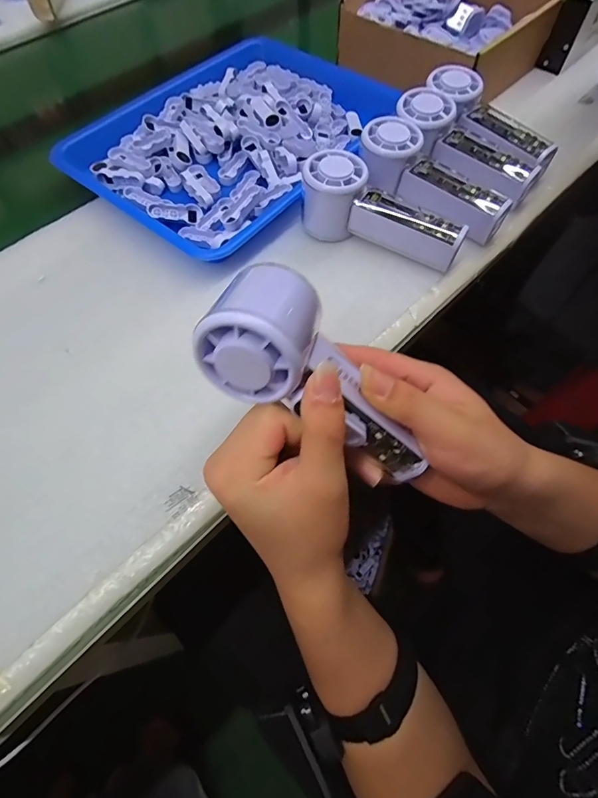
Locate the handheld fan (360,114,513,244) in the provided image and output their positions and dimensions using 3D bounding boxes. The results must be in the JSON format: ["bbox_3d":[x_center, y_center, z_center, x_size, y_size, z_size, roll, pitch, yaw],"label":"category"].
[{"bbox_3d":[0.122,-0.203,0.389,0.151,0.044,0.059,39,69,6],"label":"handheld fan"}]

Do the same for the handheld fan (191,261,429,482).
[{"bbox_3d":[0.019,-0.011,0.233,0.152,0.046,0.066,39,63,-22],"label":"handheld fan"}]

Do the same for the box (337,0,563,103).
[{"bbox_3d":[0.180,-0.458,0.512,0.196,0.063,0.189,40,70,20],"label":"box"}]

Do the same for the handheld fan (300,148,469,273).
[{"bbox_3d":[0.069,-0.160,0.369,0.148,0.059,0.051,34,68,17],"label":"handheld fan"}]

